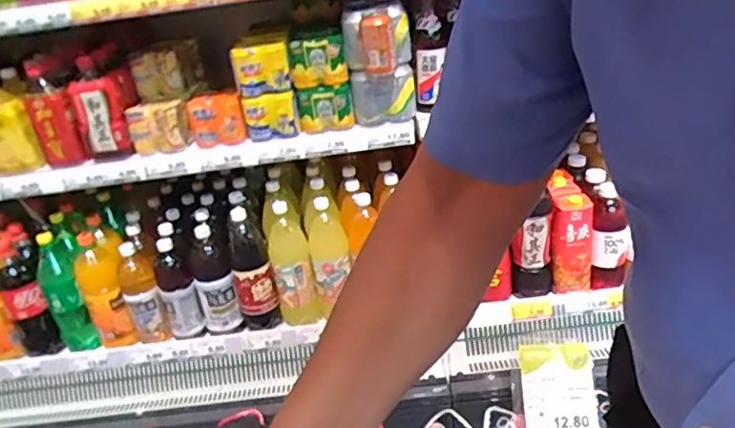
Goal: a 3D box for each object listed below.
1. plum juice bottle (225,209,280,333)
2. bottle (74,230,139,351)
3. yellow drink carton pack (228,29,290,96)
[{"bbox_3d":[-0.255,0.124,1.242,0.084,0.262,0.070,-15,27,-16],"label":"plum juice bottle"},{"bbox_3d":[-0.588,0.187,1.271,0.087,0.280,0.084,-21,29,-28],"label":"bottle"},{"bbox_3d":[-0.220,-0.322,1.187,0.106,0.098,0.217,-9,26,-5],"label":"yellow drink carton pack"}]

